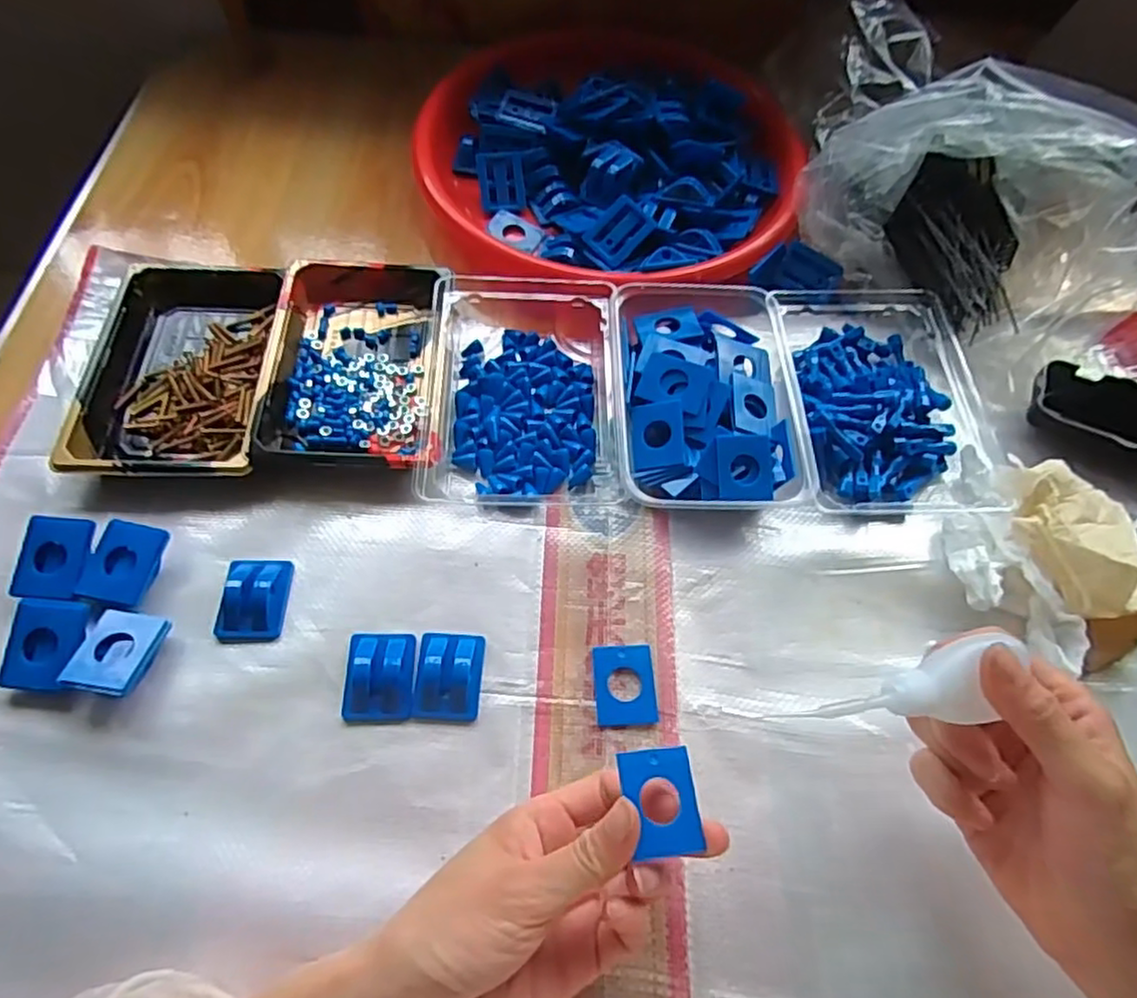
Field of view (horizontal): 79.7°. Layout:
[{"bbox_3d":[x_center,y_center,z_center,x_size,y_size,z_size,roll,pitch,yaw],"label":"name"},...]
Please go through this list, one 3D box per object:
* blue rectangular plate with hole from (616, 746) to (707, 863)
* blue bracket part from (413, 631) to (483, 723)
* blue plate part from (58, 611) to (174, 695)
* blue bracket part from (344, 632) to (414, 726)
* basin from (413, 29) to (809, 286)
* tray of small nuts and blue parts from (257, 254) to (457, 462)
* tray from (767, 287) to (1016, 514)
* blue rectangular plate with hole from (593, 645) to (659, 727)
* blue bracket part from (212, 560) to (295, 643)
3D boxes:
[{"bbox_3d":[0.039,0.124,0.282,0.031,0.004,0.039,-1,67,-13],"label":"blue rectangular plate with hole"},{"bbox_3d":[-0.062,0.090,0.354,0.034,0.017,0.045,2,61,-2],"label":"blue bracket part"},{"bbox_3d":[-0.227,0.077,0.342,0.033,0.008,0.041,19,60,-8],"label":"blue plate part"},{"bbox_3d":[-0.098,0.091,0.352,0.035,0.011,0.045,-2,61,-4],"label":"blue bracket part"},{"bbox_3d":[0.032,-0.275,0.538,0.288,0.058,0.288,1,61,-2],"label":"basin"},{"bbox_3d":[-0.134,-0.090,0.436,0.106,0.029,0.160,0,61,-3],"label":"tray of small nuts and blue parts"},{"bbox_3d":[0.201,-0.076,0.447,0.135,0.033,0.189,-1,61,-4],"label":"tray"},{"bbox_3d":[0.030,0.098,0.359,0.032,0.004,0.041,-2,61,-4],"label":"blue rectangular plate with hole"},{"bbox_3d":[-0.171,0.052,0.368,0.035,0.014,0.047,-1,61,-4],"label":"blue bracket part"}]

